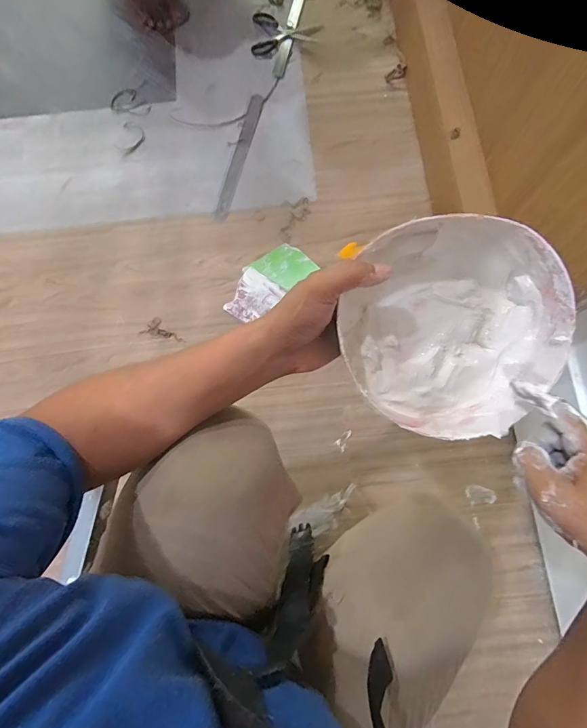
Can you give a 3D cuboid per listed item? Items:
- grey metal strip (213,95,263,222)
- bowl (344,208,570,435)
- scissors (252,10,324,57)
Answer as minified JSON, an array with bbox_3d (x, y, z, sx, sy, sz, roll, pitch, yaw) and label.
[{"bbox_3d":[-0.120,-0.464,0.855,0.030,0.008,0.319,14,79,3],"label":"grey metal strip"},{"bbox_3d":[0.144,-0.032,0.365,0.212,0.085,0.197,-1,101,-4],"label":"bowl"},{"bbox_3d":[-0.027,-0.777,0.910,0.165,0.015,0.138,15,79,3],"label":"scissors"}]

